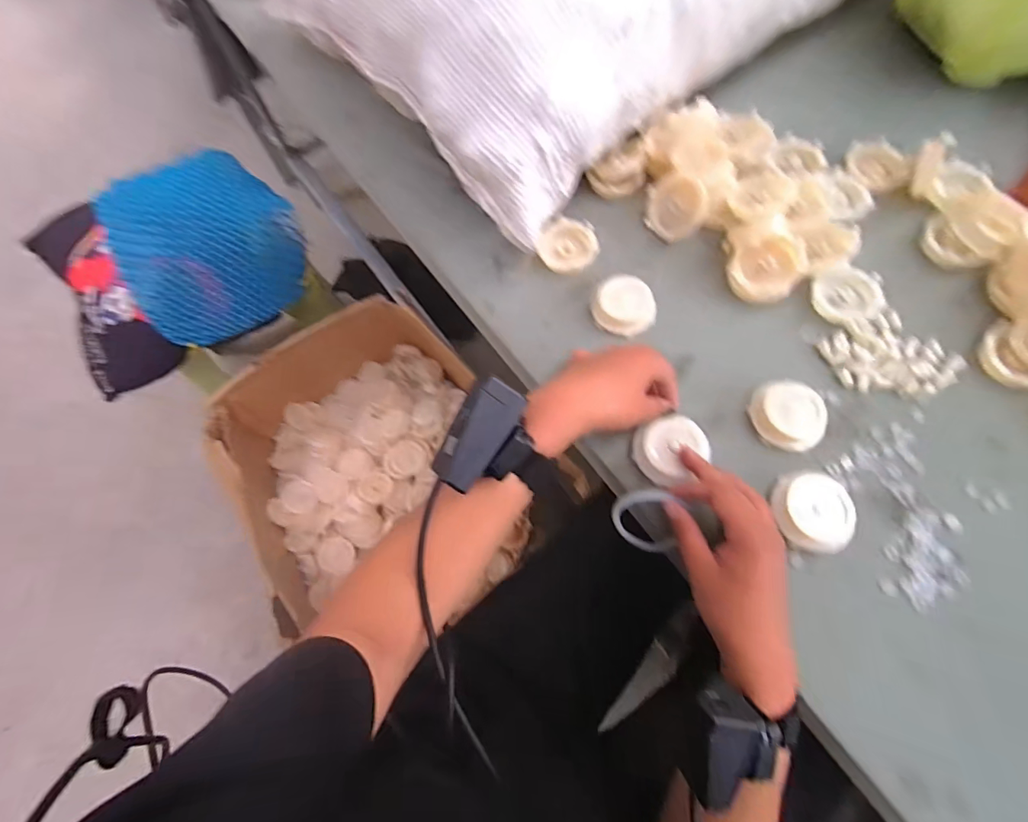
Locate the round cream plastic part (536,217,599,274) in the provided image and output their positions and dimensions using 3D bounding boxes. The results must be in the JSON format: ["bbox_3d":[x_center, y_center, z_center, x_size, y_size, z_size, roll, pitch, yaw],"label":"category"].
[{"bbox_3d":[0.052,-0.163,0.455,0.050,0.019,0.056,-35,72,-10],"label":"round cream plastic part"}]

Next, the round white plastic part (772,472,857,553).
[{"bbox_3d":[0.226,0.075,0.346,0.049,0.015,0.056,-3,70,1],"label":"round white plastic part"}]

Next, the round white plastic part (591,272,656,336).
[{"bbox_3d":[0.102,-0.097,0.420,0.053,0.023,0.051,-1,70,2],"label":"round white plastic part"}]

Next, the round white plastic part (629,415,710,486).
[{"bbox_3d":[0.128,0.031,0.372,0.057,0.016,0.051,-19,70,-5],"label":"round white plastic part"}]

